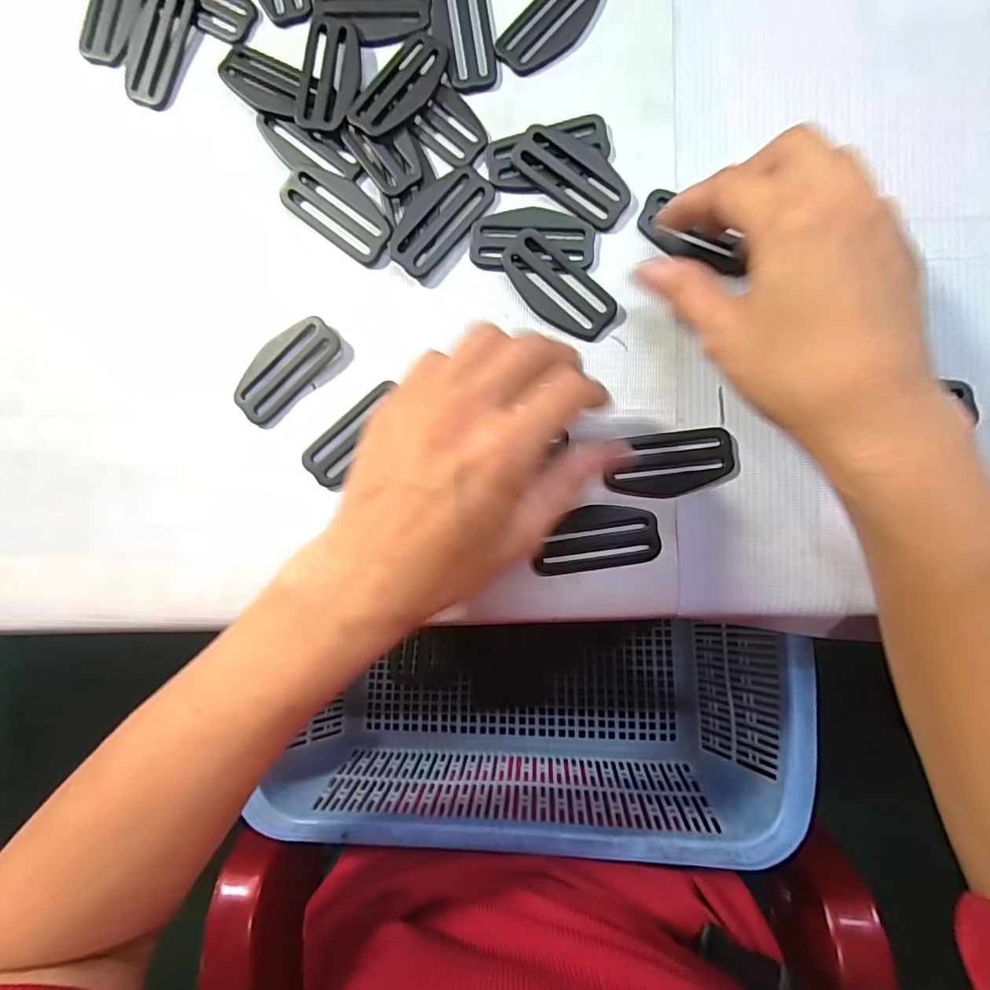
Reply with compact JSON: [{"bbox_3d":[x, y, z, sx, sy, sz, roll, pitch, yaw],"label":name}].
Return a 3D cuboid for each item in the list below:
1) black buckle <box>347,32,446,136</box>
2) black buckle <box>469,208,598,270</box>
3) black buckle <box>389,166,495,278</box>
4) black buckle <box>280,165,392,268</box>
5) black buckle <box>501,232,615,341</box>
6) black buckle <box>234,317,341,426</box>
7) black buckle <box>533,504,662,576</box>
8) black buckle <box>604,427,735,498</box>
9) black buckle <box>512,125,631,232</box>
[{"bbox_3d":[-0.046,-0.201,0.260,0.028,0.006,0.058,39,90,5],"label":"black buckle"},{"bbox_3d":[0.018,-0.124,0.251,0.059,0.007,0.031,1,87,4],"label":"black buckle"},{"bbox_3d":[-0.028,-0.136,0.258,0.059,0.007,0.032,-43,85,1],"label":"black buckle"},{"bbox_3d":[-0.077,-0.141,0.262,0.059,0.007,0.029,40,90,5],"label":"black buckle"},{"bbox_3d":[0.029,-0.098,0.250,0.059,0.008,0.029,38,90,5],"label":"black buckle"},{"bbox_3d":[-0.103,-0.063,0.259,0.058,0.006,0.028,-41,85,1],"label":"black buckle"},{"bbox_3d":[0.047,0.021,0.247,0.057,0.004,0.029,-9,87,4],"label":"black buckle"},{"bbox_3d":[0.083,-0.015,0.246,0.054,0.004,0.029,-7,87,4],"label":"black buckle"},{"bbox_3d":[0.038,-0.153,0.252,0.058,0.004,0.028,37,97,-2],"label":"black buckle"}]

